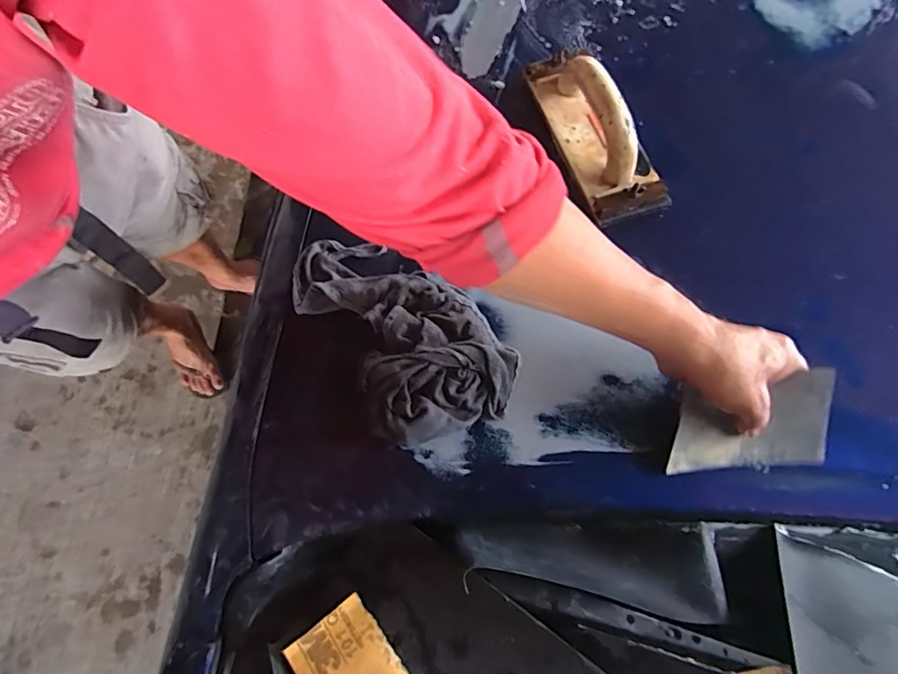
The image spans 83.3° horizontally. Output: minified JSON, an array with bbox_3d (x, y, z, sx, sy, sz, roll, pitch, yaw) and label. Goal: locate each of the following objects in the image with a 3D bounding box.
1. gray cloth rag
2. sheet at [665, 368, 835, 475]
[{"bbox_3d":[-0.053,-0.009,0.495,0.142,0.074,0.268,-41,82,-7],"label":"gray cloth rag"},{"bbox_3d":[0.270,0.075,0.447,0.141,0.015,0.096,-2,115,-2],"label":"sheet"}]

